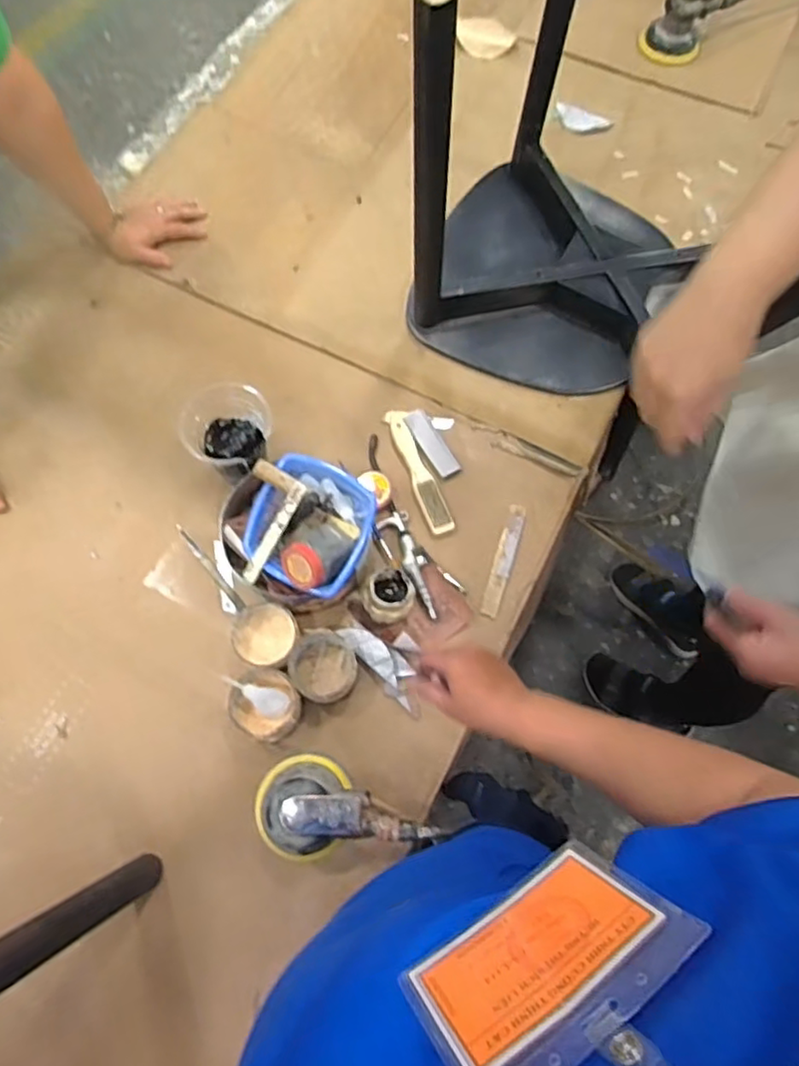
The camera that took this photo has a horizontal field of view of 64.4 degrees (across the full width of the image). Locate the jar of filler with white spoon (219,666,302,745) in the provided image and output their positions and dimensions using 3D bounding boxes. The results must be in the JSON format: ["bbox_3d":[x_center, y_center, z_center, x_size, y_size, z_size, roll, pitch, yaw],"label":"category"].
[{"bbox_3d":[-0.165,0.213,0.788,0.079,0.050,0.086,0,71,-1],"label":"jar of filler with white spoon"}]

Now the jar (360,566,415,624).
[{"bbox_3d":[-0.013,0.084,0.808,0.061,0.062,0.073,19,70,6],"label":"jar"}]

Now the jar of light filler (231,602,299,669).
[{"bbox_3d":[-0.170,0.132,0.809,0.081,0.050,0.076,0,71,-1],"label":"jar of light filler"}]

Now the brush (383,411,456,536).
[{"bbox_3d":[0.026,-0.090,0.908,0.037,0.012,0.200,-20,72,-8],"label":"brush"}]

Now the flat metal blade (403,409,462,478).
[{"bbox_3d":[0.048,-0.131,0.923,0.036,0.005,0.112,-30,74,-11],"label":"flat metal blade"}]

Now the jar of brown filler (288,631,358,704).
[{"bbox_3d":[-0.098,0.171,0.811,0.082,0.027,0.087,0,71,-1],"label":"jar of brown filler"}]

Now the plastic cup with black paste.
[{"bbox_3d":[-0.220,-0.122,0.852,0.105,0.136,0.095,5,69,1],"label":"plastic cup with black paste"}]

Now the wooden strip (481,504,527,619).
[{"bbox_3d":[0.145,0.036,0.881,0.025,0.008,0.167,18,71,5],"label":"wooden strip"}]

